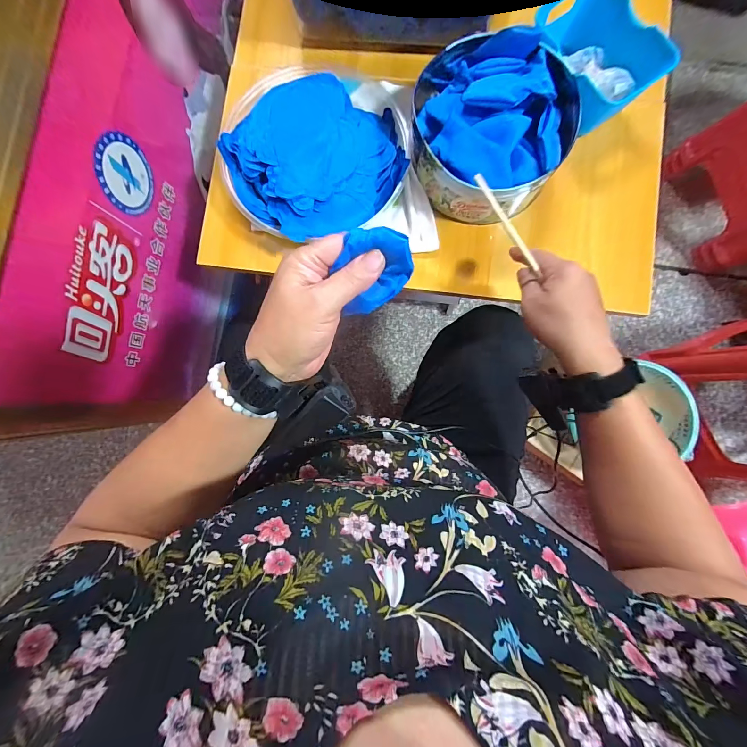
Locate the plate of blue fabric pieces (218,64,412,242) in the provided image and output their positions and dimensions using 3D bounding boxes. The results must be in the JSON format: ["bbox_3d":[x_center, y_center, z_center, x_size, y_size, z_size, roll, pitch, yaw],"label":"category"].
[{"bbox_3d":[-0.072,-0.278,0.417,0.228,0.049,0.207,-16,86,1],"label":"plate of blue fabric pieces"}]

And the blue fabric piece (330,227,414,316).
[{"bbox_3d":[-0.001,-0.076,0.239,0.056,0.023,0.052,0,86,2],"label":"blue fabric piece"}]

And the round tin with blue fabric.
[{"bbox_3d":[0.138,-0.298,0.393,0.184,0.073,0.190,0,86,2],"label":"round tin with blue fabric"}]

